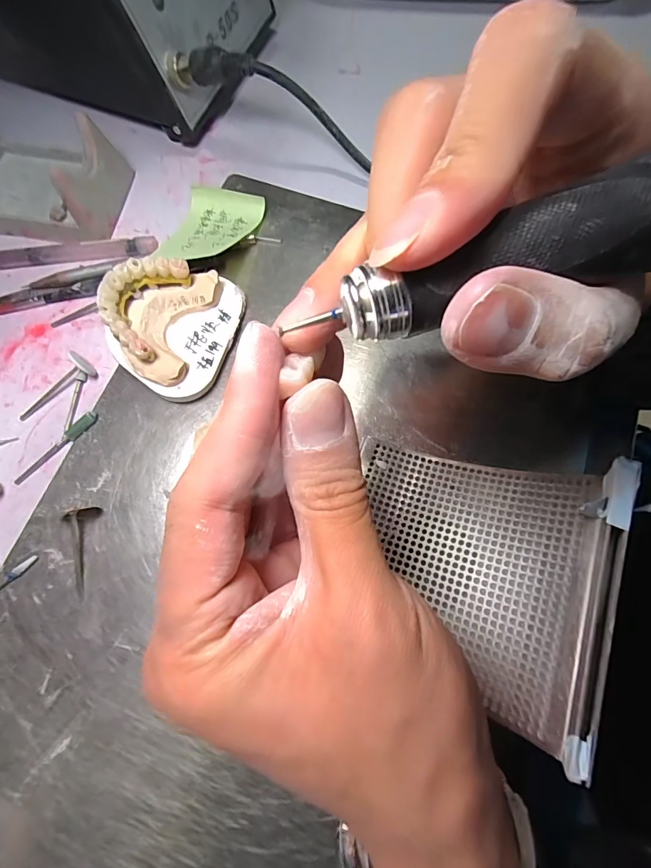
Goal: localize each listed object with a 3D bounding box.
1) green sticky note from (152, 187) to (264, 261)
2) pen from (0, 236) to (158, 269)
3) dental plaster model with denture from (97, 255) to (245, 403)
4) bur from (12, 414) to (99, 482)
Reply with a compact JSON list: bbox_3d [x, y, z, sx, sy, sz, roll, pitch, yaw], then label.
[{"bbox_3d":[-0.074,-0.132,0.251,0.050,0.024,0.063,19,74,6],"label":"green sticky note"},{"bbox_3d":[-0.167,-0.114,0.251,0.116,0.007,0.010,-7,73,-2],"label":"pen"},{"bbox_3d":[-0.085,-0.061,0.221,0.060,0.037,0.075,14,73,4],"label":"dental plaster model with denture"},{"bbox_3d":[-0.148,0.007,0.218,0.053,0.006,0.006,-42,77,-12],"label":"bur"}]

